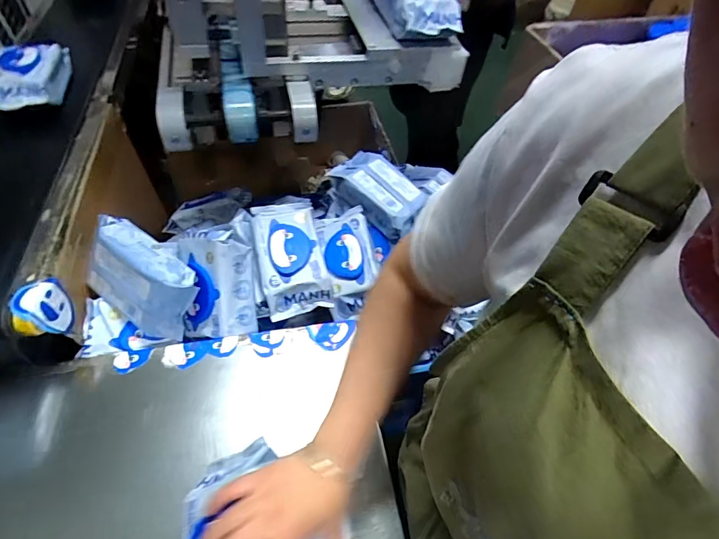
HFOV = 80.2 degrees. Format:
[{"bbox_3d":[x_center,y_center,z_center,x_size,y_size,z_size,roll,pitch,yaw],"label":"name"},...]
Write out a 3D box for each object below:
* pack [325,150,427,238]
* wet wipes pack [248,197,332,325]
[{"bbox_3d":[0.041,-0.162,0.854,0.114,0.065,0.200,-35,62,-28],"label":"pack"},{"bbox_3d":[-0.121,-0.036,0.733,0.109,0.060,0.206,-12,54,-14],"label":"wet wipes pack"}]

